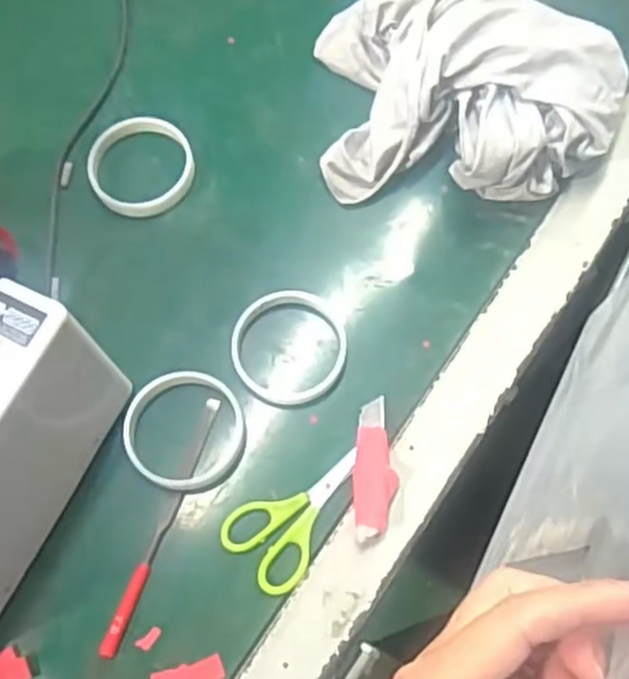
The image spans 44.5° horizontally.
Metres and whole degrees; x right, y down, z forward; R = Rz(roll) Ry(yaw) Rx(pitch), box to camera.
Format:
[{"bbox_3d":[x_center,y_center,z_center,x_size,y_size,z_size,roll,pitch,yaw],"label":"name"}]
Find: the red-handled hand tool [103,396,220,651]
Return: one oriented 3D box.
[{"bbox_3d":[-0.105,0.126,0.534,0.013,0.007,0.184,19,71,9],"label":"red-handled hand tool"}]

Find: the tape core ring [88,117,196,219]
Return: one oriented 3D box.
[{"bbox_3d":[-0.141,-0.143,0.623,0.083,0.011,0.086,-1,70,2],"label":"tape core ring"}]

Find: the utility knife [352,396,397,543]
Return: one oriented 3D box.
[{"bbox_3d":[0.042,0.088,0.531,0.029,0.018,0.098,1,70,2],"label":"utility knife"}]

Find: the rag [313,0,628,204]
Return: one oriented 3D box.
[{"bbox_3d":[0.118,-0.203,0.604,0.235,0.076,0.185,5,70,4],"label":"rag"}]

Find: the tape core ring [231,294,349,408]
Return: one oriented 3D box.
[{"bbox_3d":[-0.018,0.004,0.566,0.082,0.011,0.089,-1,70,2],"label":"tape core ring"}]

